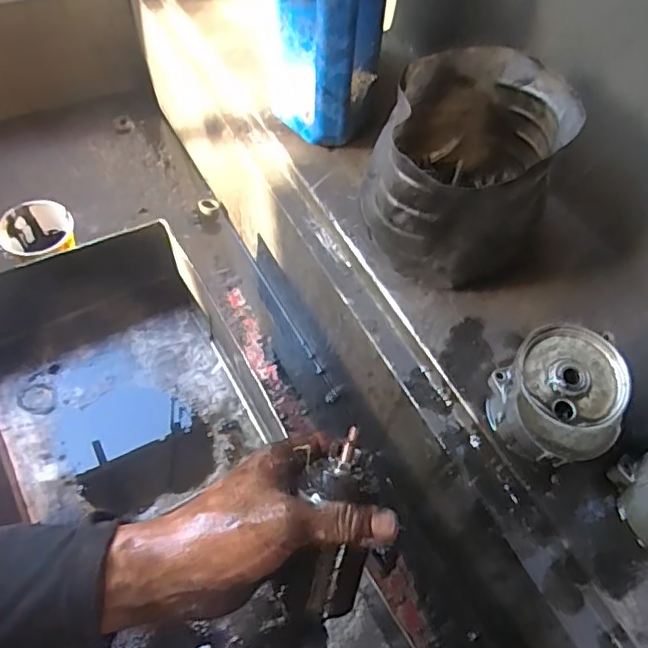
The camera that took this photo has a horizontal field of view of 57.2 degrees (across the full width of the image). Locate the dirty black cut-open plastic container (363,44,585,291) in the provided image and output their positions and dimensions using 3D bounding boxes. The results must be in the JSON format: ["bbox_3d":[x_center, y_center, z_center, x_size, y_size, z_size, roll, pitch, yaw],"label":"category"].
[{"bbox_3d":[0.127,-0.140,0.553,0.157,0.150,0.167,18,59,5],"label":"dirty black cut-open plastic container"}]

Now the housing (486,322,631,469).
[{"bbox_3d":[0.191,0.070,0.499,0.099,0.083,0.109,-8,60,-10],"label":"housing"}]

